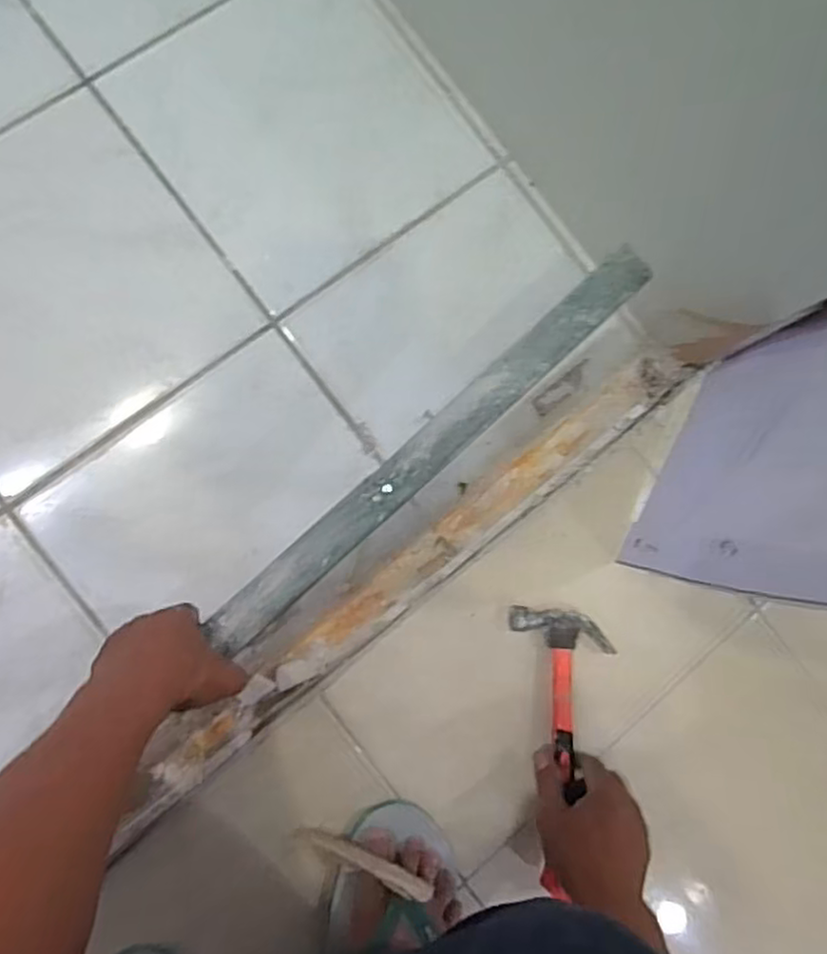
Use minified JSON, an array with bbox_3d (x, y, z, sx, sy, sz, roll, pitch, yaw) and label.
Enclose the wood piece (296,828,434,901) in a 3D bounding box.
[{"bbox_3d":[-0.042,0.333,0.587,0.124,0.013,0.014,21,81,13],"label":"wood piece"}]

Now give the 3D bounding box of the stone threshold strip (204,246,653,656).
[{"bbox_3d":[0.017,-0.024,0.559,0.455,0.016,0.039,-42,91,-2],"label":"stone threshold strip"}]

